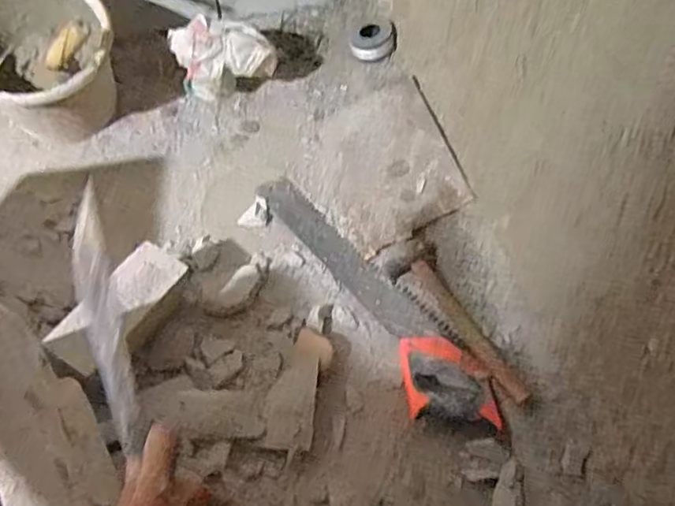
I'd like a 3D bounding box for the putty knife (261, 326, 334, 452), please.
[{"bbox_3d":[-0.055,0.188,0.850,0.070,0.031,0.166,10,55,8],"label":"putty knife"}]

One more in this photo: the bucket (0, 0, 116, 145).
[{"bbox_3d":[-0.524,-0.325,1.083,0.255,0.218,0.270,0,54,1],"label":"bucket"}]

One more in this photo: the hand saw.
[{"bbox_3d":[0.046,0.050,0.940,0.115,0.028,0.549,-26,58,-17],"label":"hand saw"}]

